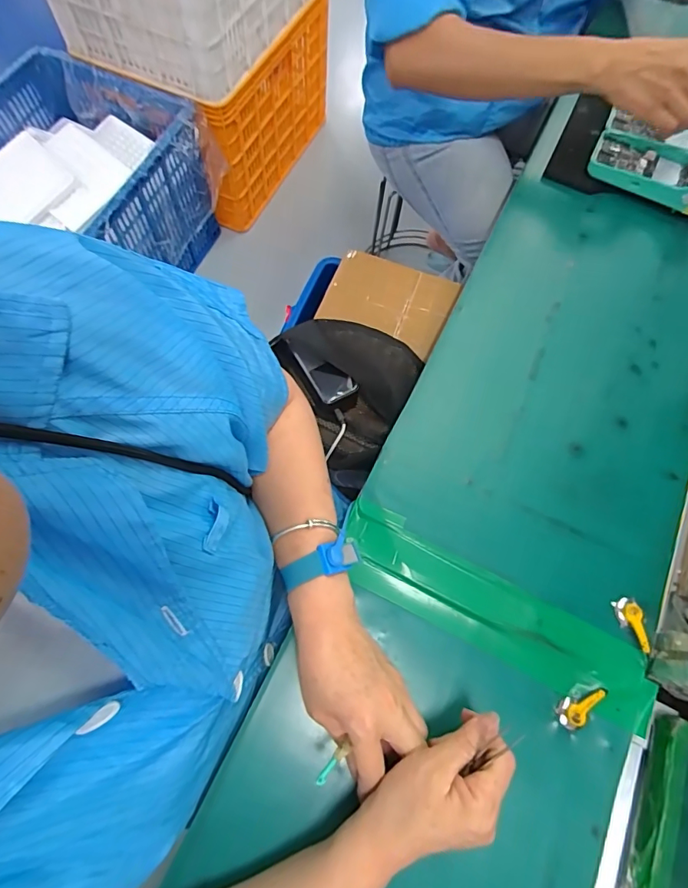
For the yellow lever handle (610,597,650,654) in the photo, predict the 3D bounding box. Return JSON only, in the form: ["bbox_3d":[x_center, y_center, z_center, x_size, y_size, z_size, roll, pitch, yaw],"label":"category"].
[{"bbox_3d":[0.267,0.166,0.425,0.023,0.011,0.046,-3,69,-3],"label":"yellow lever handle"}]

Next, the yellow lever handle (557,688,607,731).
[{"bbox_3d":[0.209,0.228,0.406,0.047,0.013,0.020,-37,75,-14],"label":"yellow lever handle"}]

